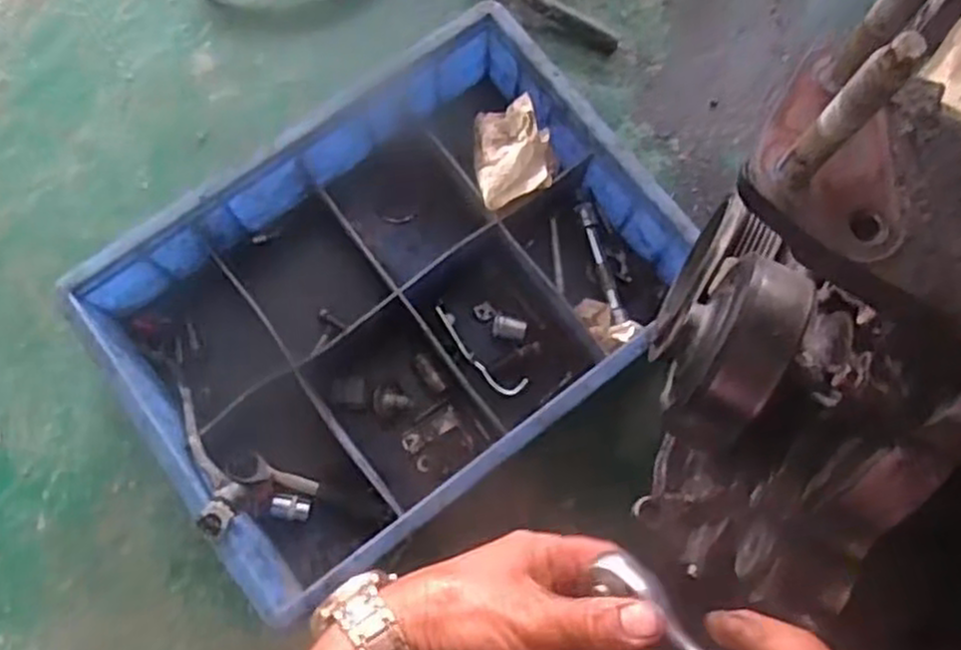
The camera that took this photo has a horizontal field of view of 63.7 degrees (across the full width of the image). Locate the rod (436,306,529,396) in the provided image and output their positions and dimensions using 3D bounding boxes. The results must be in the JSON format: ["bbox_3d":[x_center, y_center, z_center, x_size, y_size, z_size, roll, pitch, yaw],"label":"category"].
[{"bbox_3d":[-0.005,0.026,0.671,0.103,0.008,0.024,40,89,11],"label":"rod"}]

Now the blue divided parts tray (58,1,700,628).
[{"bbox_3d":[-0.068,-0.021,0.650,0.429,0.099,0.307,-36,79,-9],"label":"blue divided parts tray"}]

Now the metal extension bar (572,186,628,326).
[{"bbox_3d":[0.107,-0.060,0.691,0.019,0.016,0.126,-14,77,-4],"label":"metal extension bar"}]

